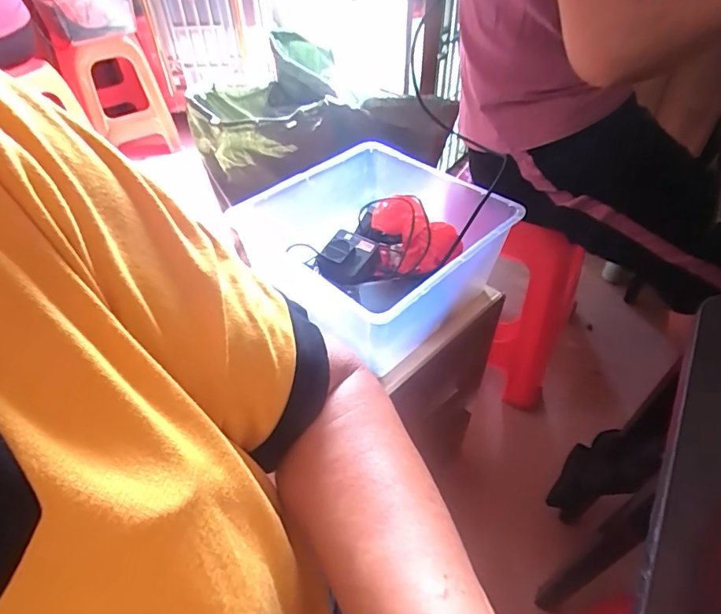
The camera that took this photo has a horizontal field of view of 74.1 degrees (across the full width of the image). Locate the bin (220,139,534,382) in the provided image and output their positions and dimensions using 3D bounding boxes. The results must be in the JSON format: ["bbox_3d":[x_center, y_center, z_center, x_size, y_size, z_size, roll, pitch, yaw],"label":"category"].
[{"bbox_3d":[0.015,-0.089,0.711,0.326,0.149,0.321,33,55,29],"label":"bin"}]

